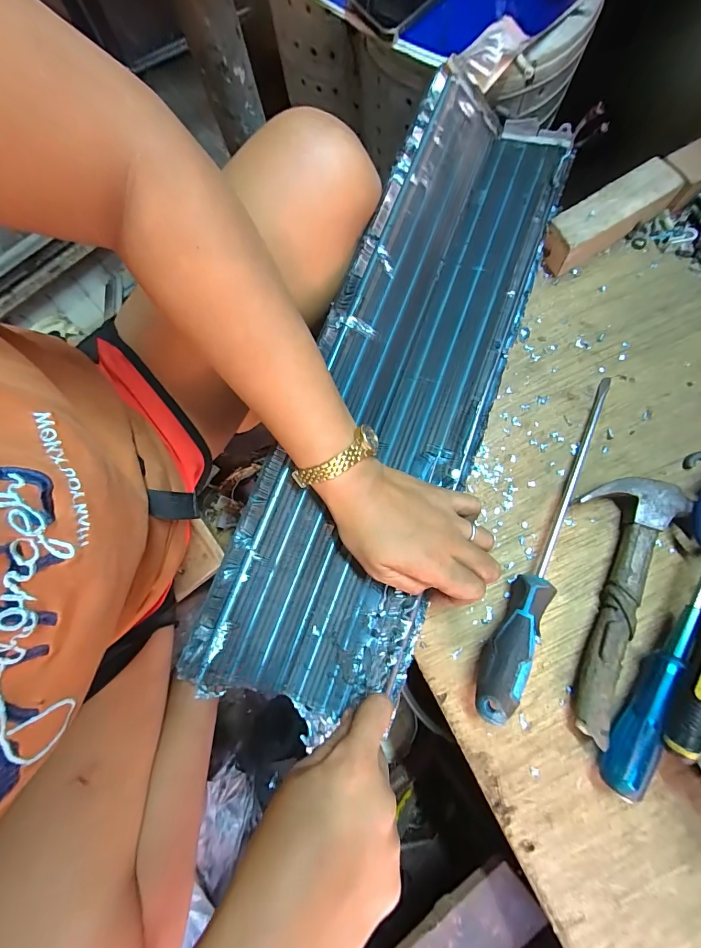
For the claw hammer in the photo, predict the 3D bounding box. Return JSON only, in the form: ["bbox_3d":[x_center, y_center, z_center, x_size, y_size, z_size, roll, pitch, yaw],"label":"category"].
[{"bbox_3d":[0.203,0.097,0.293,0.072,0.026,0.198,18,79,8],"label":"claw hammer"}]

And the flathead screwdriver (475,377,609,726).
[{"bbox_3d":[0.171,0.050,0.300,0.031,0.029,0.296,28,80,10],"label":"flathead screwdriver"}]

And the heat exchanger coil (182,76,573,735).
[{"bbox_3d":[0.052,-0.084,0.319,0.153,0.042,0.568,22,80,3],"label":"heat exchanger coil"}]

